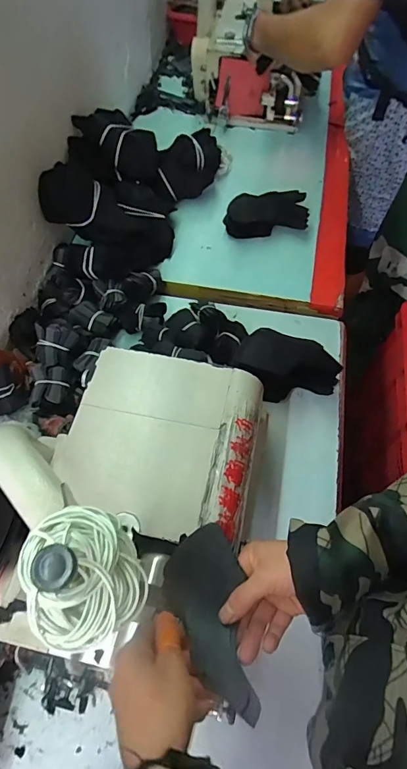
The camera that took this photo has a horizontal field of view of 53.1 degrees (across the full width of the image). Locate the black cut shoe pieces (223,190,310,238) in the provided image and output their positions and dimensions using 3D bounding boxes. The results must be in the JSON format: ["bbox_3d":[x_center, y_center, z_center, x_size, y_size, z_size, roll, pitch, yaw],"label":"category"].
[{"bbox_3d":[0.127,-0.346,0.821,0.170,0.045,0.089,-9,63,-6],"label":"black cut shoe pieces"}]

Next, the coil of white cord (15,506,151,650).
[{"bbox_3d":[-0.070,0.106,0.232,0.063,0.025,0.072,-23,65,-12],"label":"coil of white cord"}]

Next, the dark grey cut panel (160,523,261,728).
[{"bbox_3d":[0.001,0.214,0.380,0.076,0.010,0.152,-12,53,8],"label":"dark grey cut panel"}]

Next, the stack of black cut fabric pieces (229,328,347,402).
[{"bbox_3d":[0.128,-0.023,0.642,0.153,0.091,0.078,14,63,6],"label":"stack of black cut fabric pieces"}]

